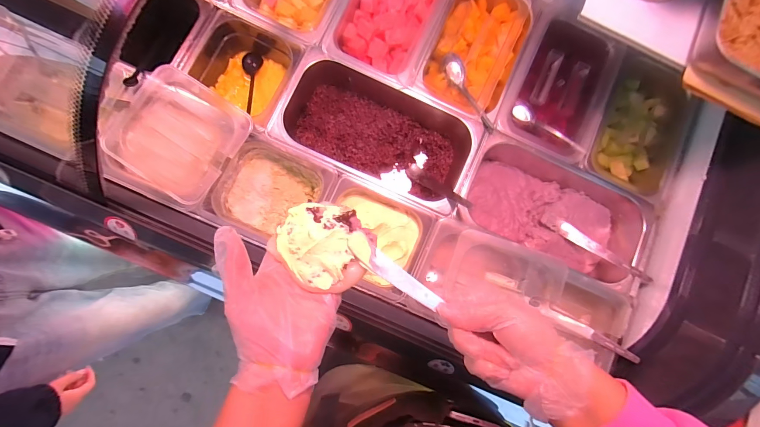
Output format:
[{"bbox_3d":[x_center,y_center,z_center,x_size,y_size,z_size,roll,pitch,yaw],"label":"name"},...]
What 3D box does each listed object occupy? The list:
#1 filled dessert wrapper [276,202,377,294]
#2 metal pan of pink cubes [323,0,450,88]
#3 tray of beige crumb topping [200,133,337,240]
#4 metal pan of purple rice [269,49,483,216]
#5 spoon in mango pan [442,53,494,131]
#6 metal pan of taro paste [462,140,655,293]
[{"bbox_3d":[-0.058,0.033,0.344,0.097,0.029,0.084,23,81,-5],"label":"filled dessert wrapper"},{"bbox_3d":[0.021,-0.363,0.596,0.167,0.076,0.276,23,82,-5],"label":"metal pan of pink cubes"},{"bbox_3d":[-0.175,-0.030,0.561,0.162,0.088,0.150,25,81,-5],"label":"tray of beige crumb topping"},{"bbox_3d":[-0.009,-0.135,0.592,0.325,0.104,0.177,23,81,-5],"label":"metal pan of purple rice"},{"bbox_3d":[0.154,-0.209,0.585,0.030,0.028,0.163,-19,74,-10],"label":"spoon in mango pan"},{"bbox_3d":[0.307,0.000,0.590,0.346,0.090,0.184,25,81,-5],"label":"metal pan of taro paste"}]

